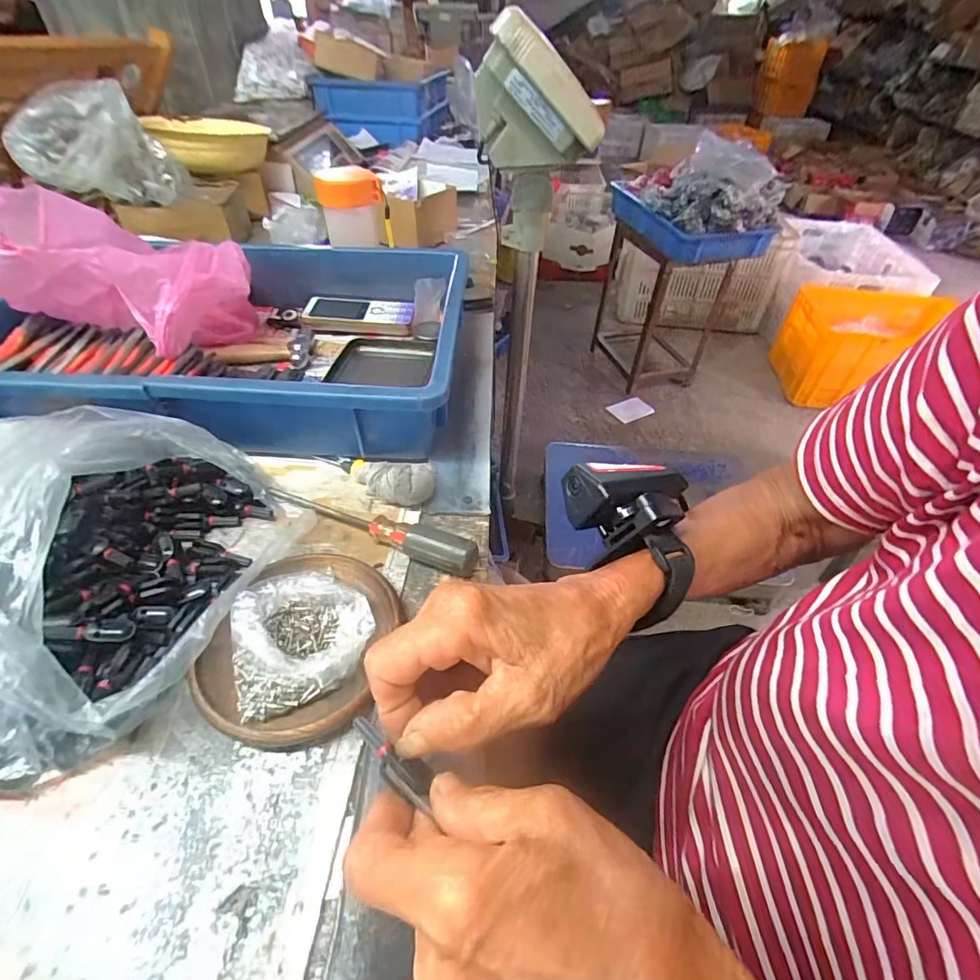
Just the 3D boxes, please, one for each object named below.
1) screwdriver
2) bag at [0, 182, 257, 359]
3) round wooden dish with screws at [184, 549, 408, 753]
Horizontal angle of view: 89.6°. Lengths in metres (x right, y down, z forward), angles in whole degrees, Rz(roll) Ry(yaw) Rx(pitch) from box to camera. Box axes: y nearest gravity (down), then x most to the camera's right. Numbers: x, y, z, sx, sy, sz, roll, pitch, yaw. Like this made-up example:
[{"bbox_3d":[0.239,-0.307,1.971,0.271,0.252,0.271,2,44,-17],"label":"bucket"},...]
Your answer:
[{"bbox_3d":[-0.089,0.024,0.352,0.167,0.024,0.019,17,46,14],"label":"screwdriver"},{"bbox_3d":[-0.312,-0.192,0.413,0.172,0.102,0.123,7,45,4],"label":"bag"},{"bbox_3d":[-0.105,0.082,0.283,0.103,0.038,0.116,10,45,7],"label":"round wooden dish with screws"}]

